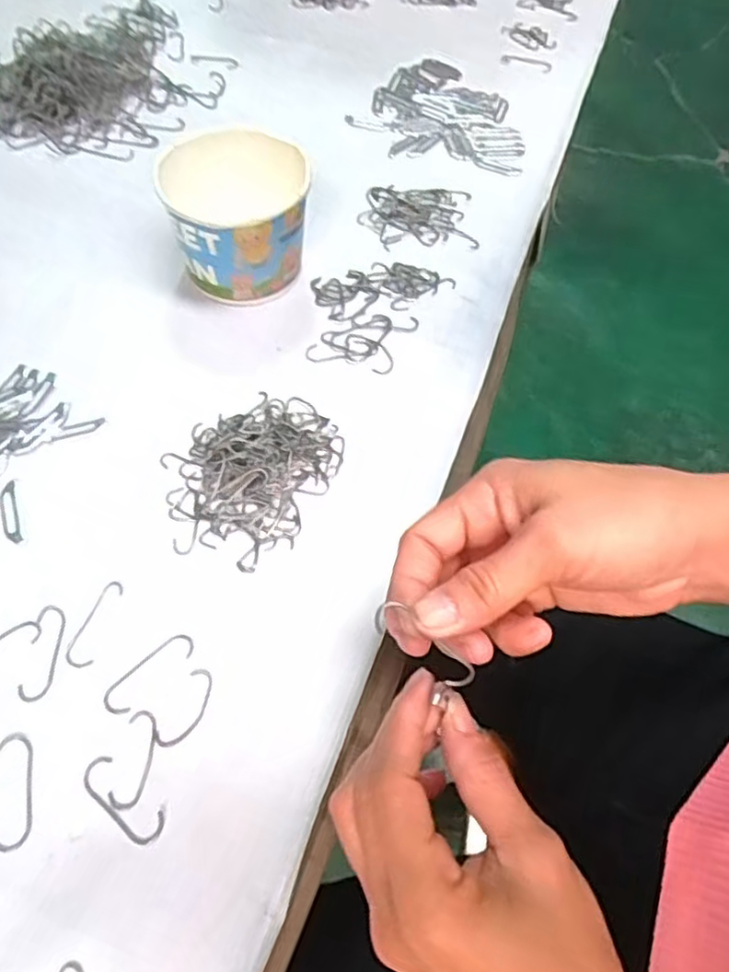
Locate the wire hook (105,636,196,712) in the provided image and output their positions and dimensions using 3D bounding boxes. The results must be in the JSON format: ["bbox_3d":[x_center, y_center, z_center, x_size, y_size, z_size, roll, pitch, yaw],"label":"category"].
[{"bbox_3d":[-0.105,0.091,0.331,0.015,0.004,0.049,41,65,18],"label":"wire hook"}]

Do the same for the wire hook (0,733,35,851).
[{"bbox_3d":[-0.157,0.136,0.302,0.016,0.004,0.048,-8,61,-9],"label":"wire hook"}]

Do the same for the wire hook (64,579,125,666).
[{"bbox_3d":[-0.137,0.069,0.342,0.014,0.004,0.045,14,60,4],"label":"wire hook"}]

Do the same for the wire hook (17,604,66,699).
[{"bbox_3d":[-0.158,0.082,0.333,0.015,0.004,0.047,2,60,-3],"label":"wire hook"}]

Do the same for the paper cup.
[{"bbox_3d":[-0.082,-0.177,0.442,0.088,0.079,0.087,2,60,-3],"label":"paper cup"}]

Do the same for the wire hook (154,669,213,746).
[{"bbox_3d":[-0.084,0.106,0.322,0.016,0.004,0.038,24,61,9],"label":"wire hook"}]

